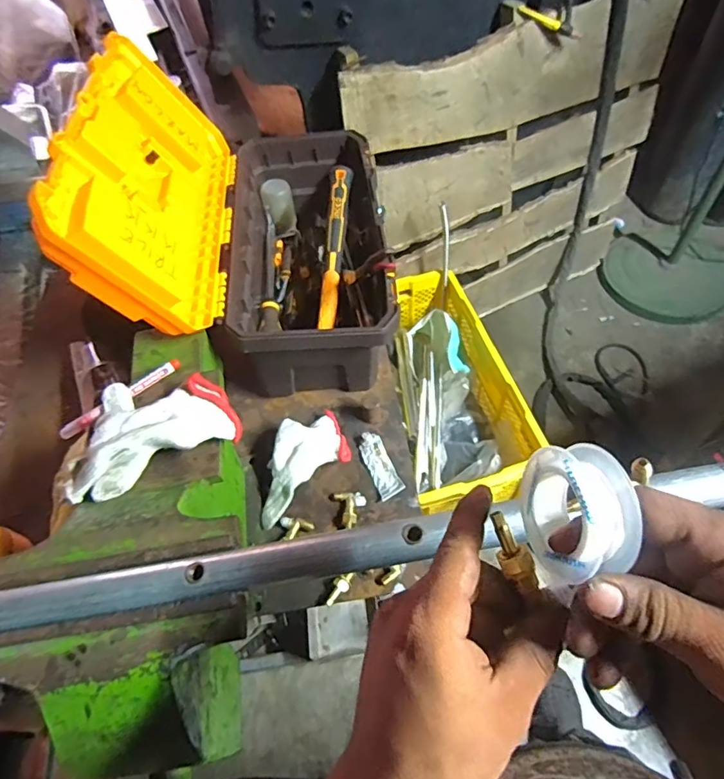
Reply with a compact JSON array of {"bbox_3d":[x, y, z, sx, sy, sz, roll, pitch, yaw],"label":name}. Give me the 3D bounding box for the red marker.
[{"bbox_3d":[-0.253,0.009,0.541,0.136,0.012,0.019,-34,61,-16],"label":"red marker"}]

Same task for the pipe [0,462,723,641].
[{"bbox_3d":[-0.147,0.145,0.374,0.881,0.023,0.030,-10,57,-1],"label":"pipe"}]

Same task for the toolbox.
[{"bbox_3d":[-0.149,-0.246,0.710,0.342,0.322,0.446,-7,57,0],"label":"toolbox"}]

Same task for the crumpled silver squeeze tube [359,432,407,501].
[{"bbox_3d":[0.024,0.099,0.673,0.033,0.015,0.090,-22,58,-9],"label":"crumpled silver squeeze tube"}]

